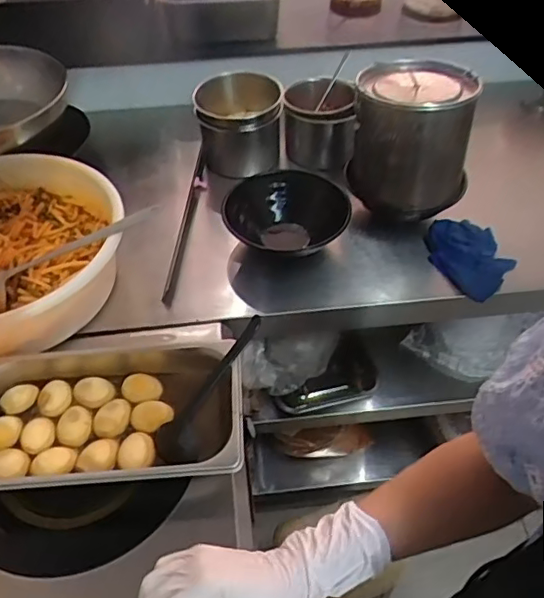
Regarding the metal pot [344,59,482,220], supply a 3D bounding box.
[{"bbox_3d":[0.210,-0.242,0.895,0.173,0.193,0.180,2,48,2],"label":"metal pot"}]

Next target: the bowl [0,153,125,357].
[{"bbox_3d":[-0.377,-0.072,0.839,0.313,0.113,0.333,0,48,0],"label":"bowl"}]

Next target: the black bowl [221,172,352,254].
[{"bbox_3d":[0.023,-0.113,0.923,0.190,0.092,0.185,7,49,7],"label":"black bowl"}]

